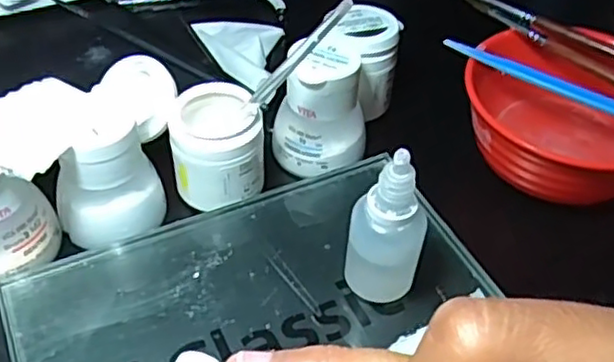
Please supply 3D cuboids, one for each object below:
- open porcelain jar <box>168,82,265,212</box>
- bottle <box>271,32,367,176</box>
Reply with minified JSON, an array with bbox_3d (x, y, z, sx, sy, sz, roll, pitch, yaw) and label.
[{"bbox_3d":[-0.043,-0.019,0.332,0.043,0.044,0.042,3,46,-3],"label":"open porcelain jar"},{"bbox_3d":[0.008,-0.039,0.347,0.044,0.055,0.041,-25,53,-26],"label":"bottle"}]

